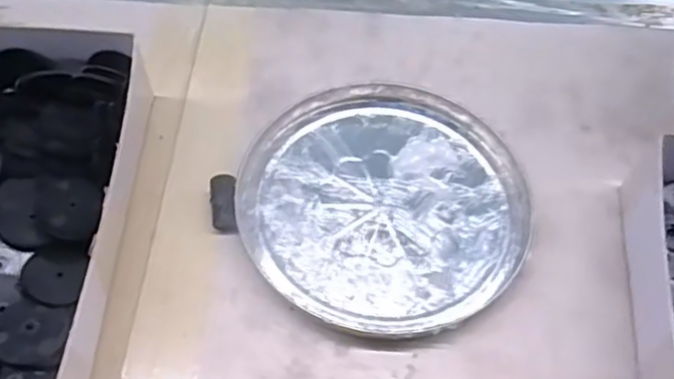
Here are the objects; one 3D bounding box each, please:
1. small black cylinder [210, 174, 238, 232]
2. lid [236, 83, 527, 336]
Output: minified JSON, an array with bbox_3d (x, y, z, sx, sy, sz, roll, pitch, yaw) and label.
[{"bbox_3d":[-0.050,0.007,0.273,0.011,0.012,0.028,-4,56,-5],"label":"small black cylinder"},{"bbox_3d":[0.022,0.003,0.280,0.124,0.011,0.127,1,56,-2],"label":"lid"}]

